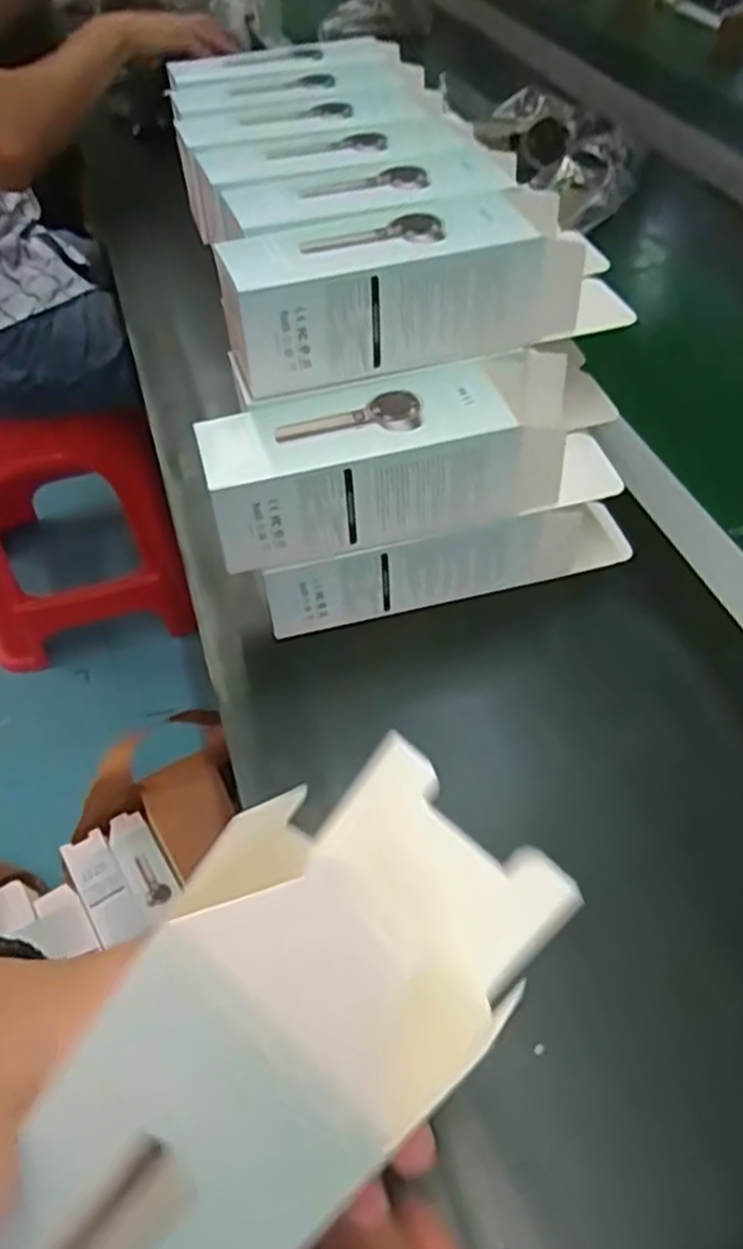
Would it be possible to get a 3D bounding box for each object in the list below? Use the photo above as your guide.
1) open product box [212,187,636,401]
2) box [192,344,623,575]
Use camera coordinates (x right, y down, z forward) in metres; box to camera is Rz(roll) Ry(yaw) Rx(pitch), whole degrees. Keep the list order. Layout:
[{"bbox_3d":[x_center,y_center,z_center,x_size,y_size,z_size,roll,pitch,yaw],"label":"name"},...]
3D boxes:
[{"bbox_3d":[0.029,-0.187,0.414,0.224,0.064,0.063,-14,50,-12],"label":"open product box"},{"bbox_3d":[0.033,-0.094,0.418,0.246,0.061,0.074,-14,50,-12],"label":"box"}]

